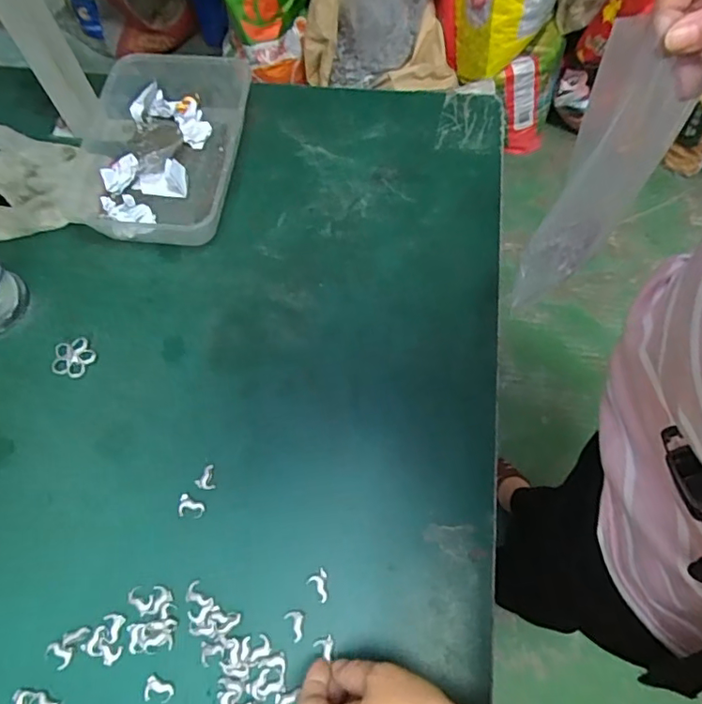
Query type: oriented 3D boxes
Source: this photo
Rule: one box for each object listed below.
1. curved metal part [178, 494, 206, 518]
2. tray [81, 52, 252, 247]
[{"bbox_3d":[-0.128,0.124,0.432,0.021,0.004,0.017,6,66,4],"label":"curved metal part"},{"bbox_3d":[-0.200,-0.221,0.564,0.176,0.049,0.234,8,67,5],"label":"tray"}]

